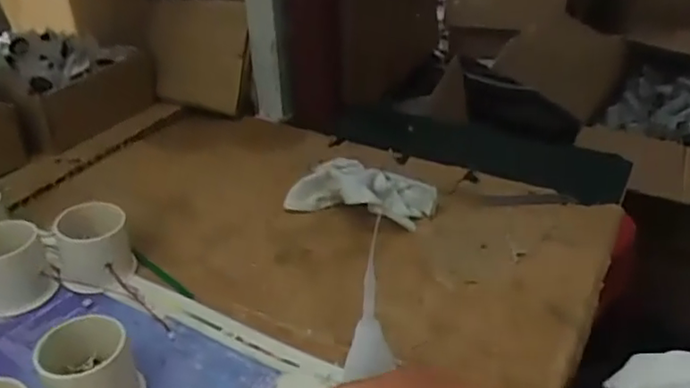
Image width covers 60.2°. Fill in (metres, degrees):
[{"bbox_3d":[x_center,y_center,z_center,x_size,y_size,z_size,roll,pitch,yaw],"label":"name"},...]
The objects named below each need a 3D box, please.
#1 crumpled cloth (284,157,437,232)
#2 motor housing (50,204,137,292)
[{"bbox_3d":[0.016,-0.004,0.549,0.121,0.047,0.069,19,36,27],"label":"crumpled cloth"},{"bbox_3d":[-0.193,0.043,0.459,0.054,0.052,0.051,-15,35,-23],"label":"motor housing"}]

